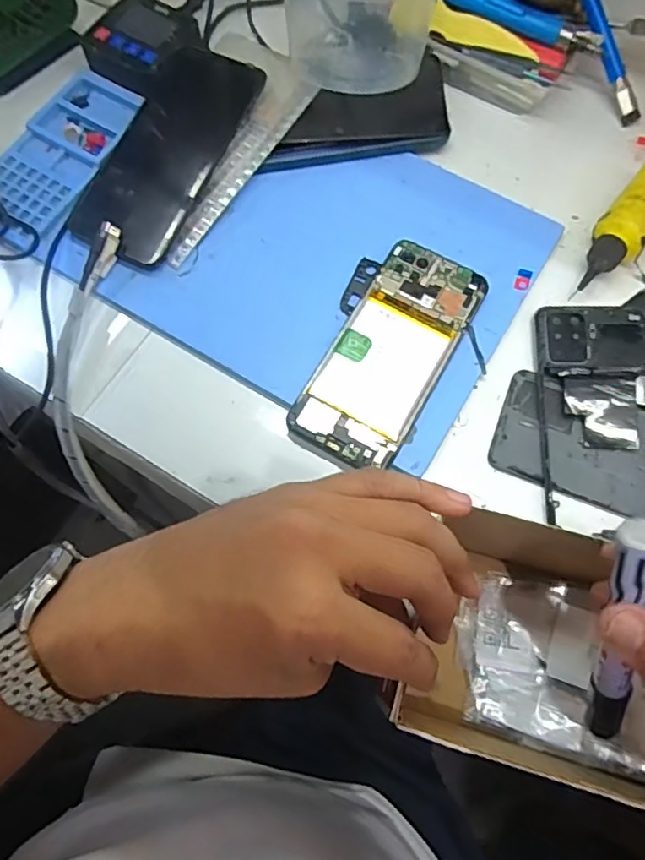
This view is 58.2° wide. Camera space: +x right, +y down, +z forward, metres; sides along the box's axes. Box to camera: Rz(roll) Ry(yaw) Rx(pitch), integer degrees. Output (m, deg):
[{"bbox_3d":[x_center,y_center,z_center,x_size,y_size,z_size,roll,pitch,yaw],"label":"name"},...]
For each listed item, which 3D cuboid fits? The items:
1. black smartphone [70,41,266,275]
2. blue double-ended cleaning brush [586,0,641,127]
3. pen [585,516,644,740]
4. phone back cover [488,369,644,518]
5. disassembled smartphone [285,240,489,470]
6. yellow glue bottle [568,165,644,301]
[{"bbox_3d":[-0.110,-0.199,0.416,0.078,0.013,0.172,27,82,12],"label":"black smartphone"},{"bbox_3d":[0.212,-0.301,0.440,0.015,0.009,0.139,-33,105,-13],"label":"blue double-ended cleaning brush"},{"bbox_3d":[0.121,0.089,0.239,0.014,0.137,0.016,-19,37,-9],"label":"pen"},{"bbox_3d":[0.189,0.015,0.362,0.155,0.008,0.071,18,71,6],"label":"phone back cover"},{"bbox_3d":[0.043,-0.049,0.375,0.069,0.014,0.159,29,73,10],"label":"disassembled smartphone"},{"bbox_3d":[0.213,-0.141,0.404,0.033,0.034,0.123,38,75,12],"label":"yellow glue bottle"}]

